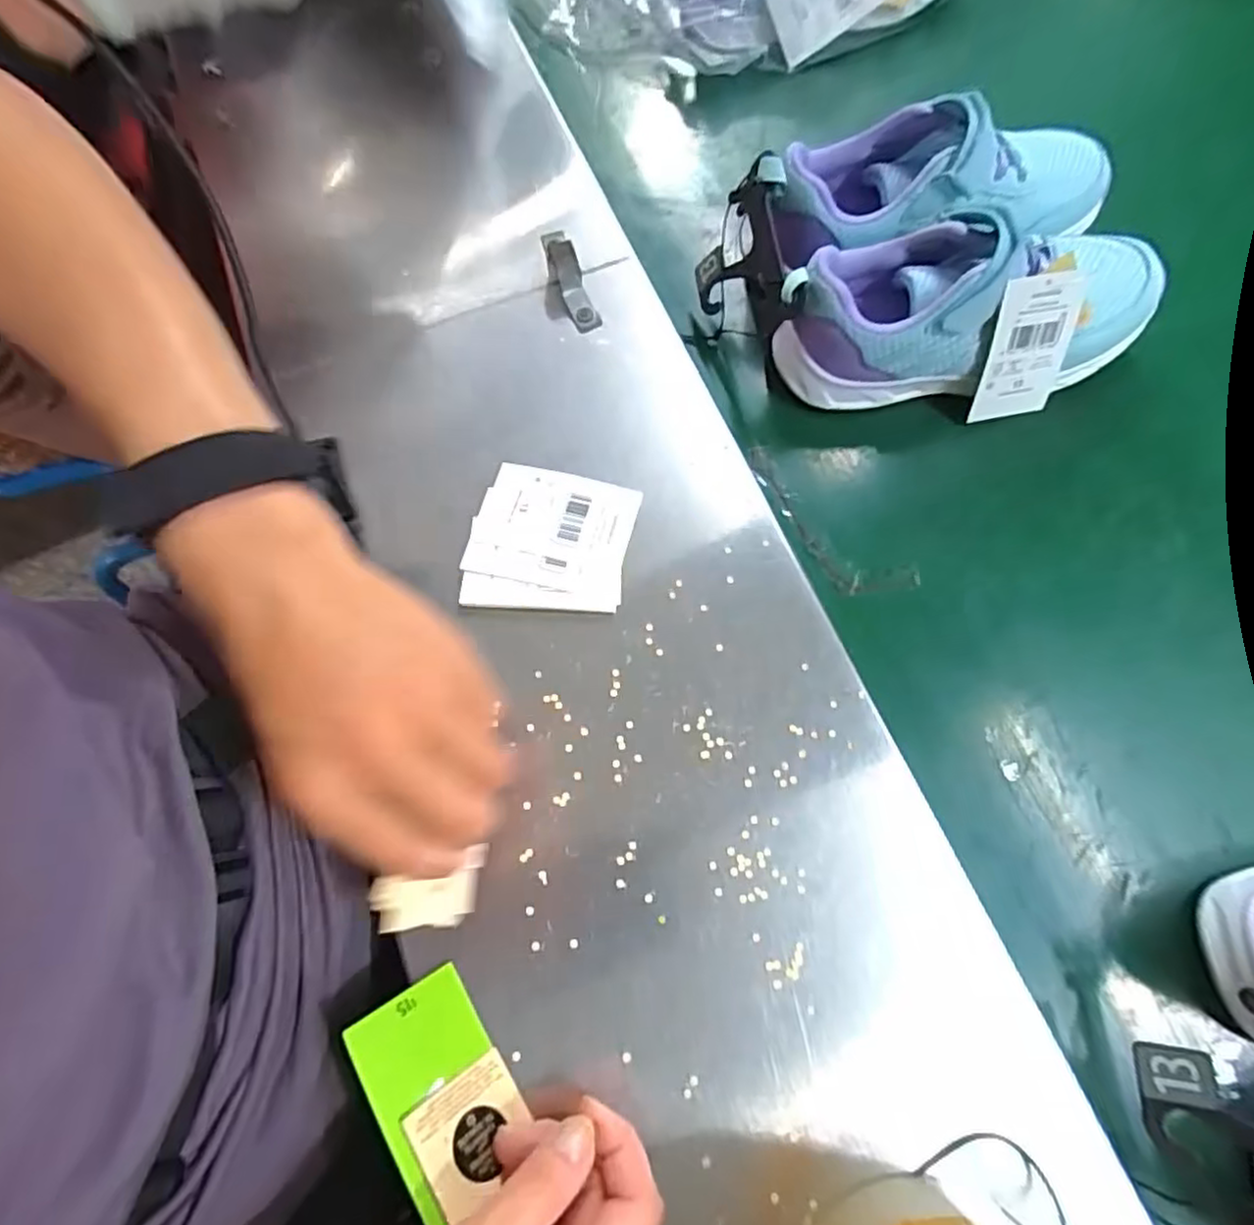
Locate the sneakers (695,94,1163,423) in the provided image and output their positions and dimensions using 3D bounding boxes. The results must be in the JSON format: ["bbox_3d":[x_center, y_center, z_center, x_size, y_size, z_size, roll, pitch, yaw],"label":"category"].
[{"bbox_3d":[0.167,-0.198,0.383,0.229,0.080,0.149,-4,72,1],"label":"sneakers"}]

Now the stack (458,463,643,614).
[{"bbox_3d":[-0.040,-0.036,0.352,0.080,0.008,0.077,9,73,6],"label":"stack"}]

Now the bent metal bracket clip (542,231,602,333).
[{"bbox_3d":[-0.033,-0.194,0.404,0.019,0.006,0.060,-16,97,28],"label":"bent metal bracket clip"}]

